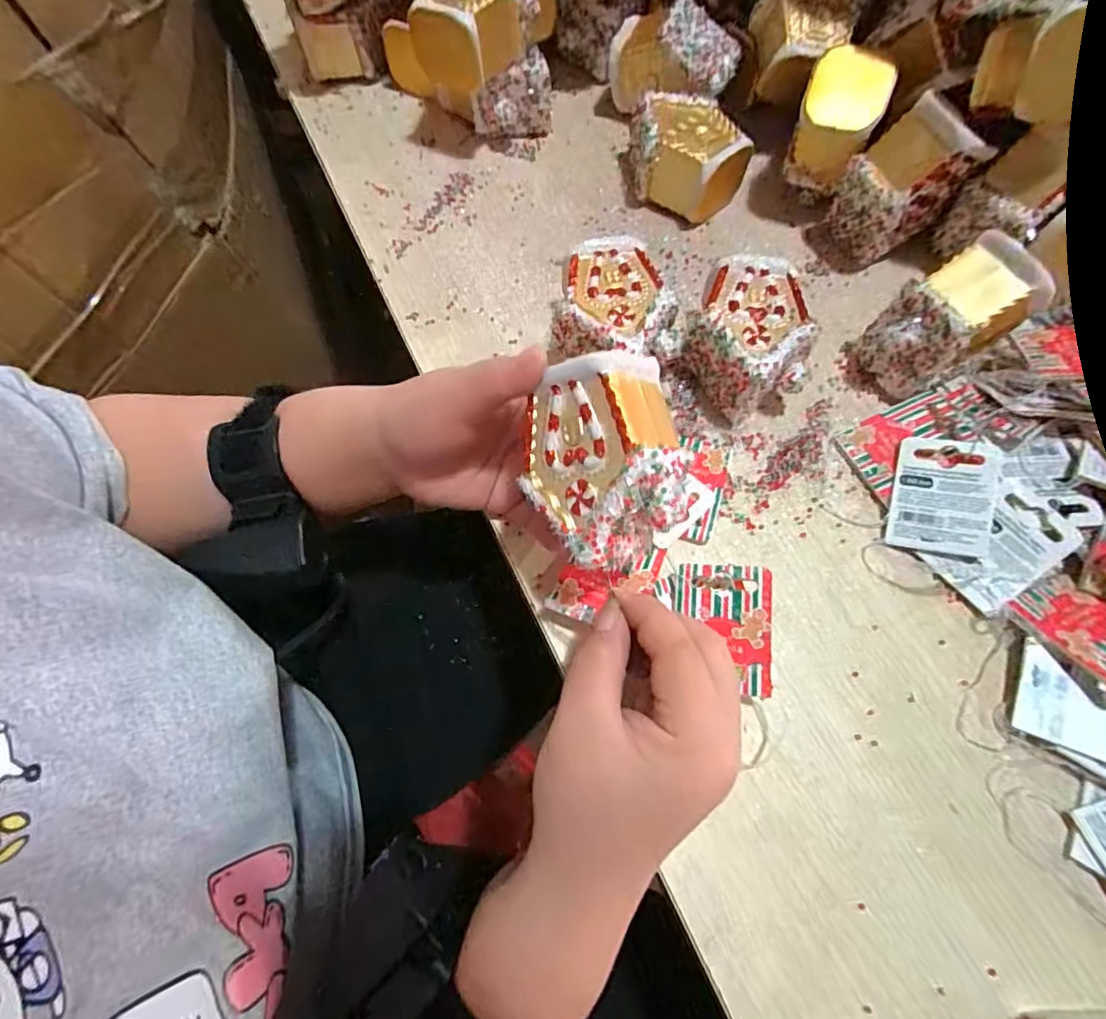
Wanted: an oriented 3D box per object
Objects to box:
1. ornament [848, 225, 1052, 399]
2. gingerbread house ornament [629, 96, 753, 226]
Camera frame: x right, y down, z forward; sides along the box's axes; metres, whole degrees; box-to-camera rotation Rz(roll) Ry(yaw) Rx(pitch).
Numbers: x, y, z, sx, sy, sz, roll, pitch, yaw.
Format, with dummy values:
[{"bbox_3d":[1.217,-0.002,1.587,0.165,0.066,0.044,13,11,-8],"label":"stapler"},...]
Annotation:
[{"bbox_3d":[0.214,-0.103,0.311,0.063,0.072,0.048,-25,70,-12],"label":"ornament"},{"bbox_3d":[0.087,-0.237,0.380,0.084,0.046,0.063,25,68,9],"label":"gingerbread house ornament"}]

